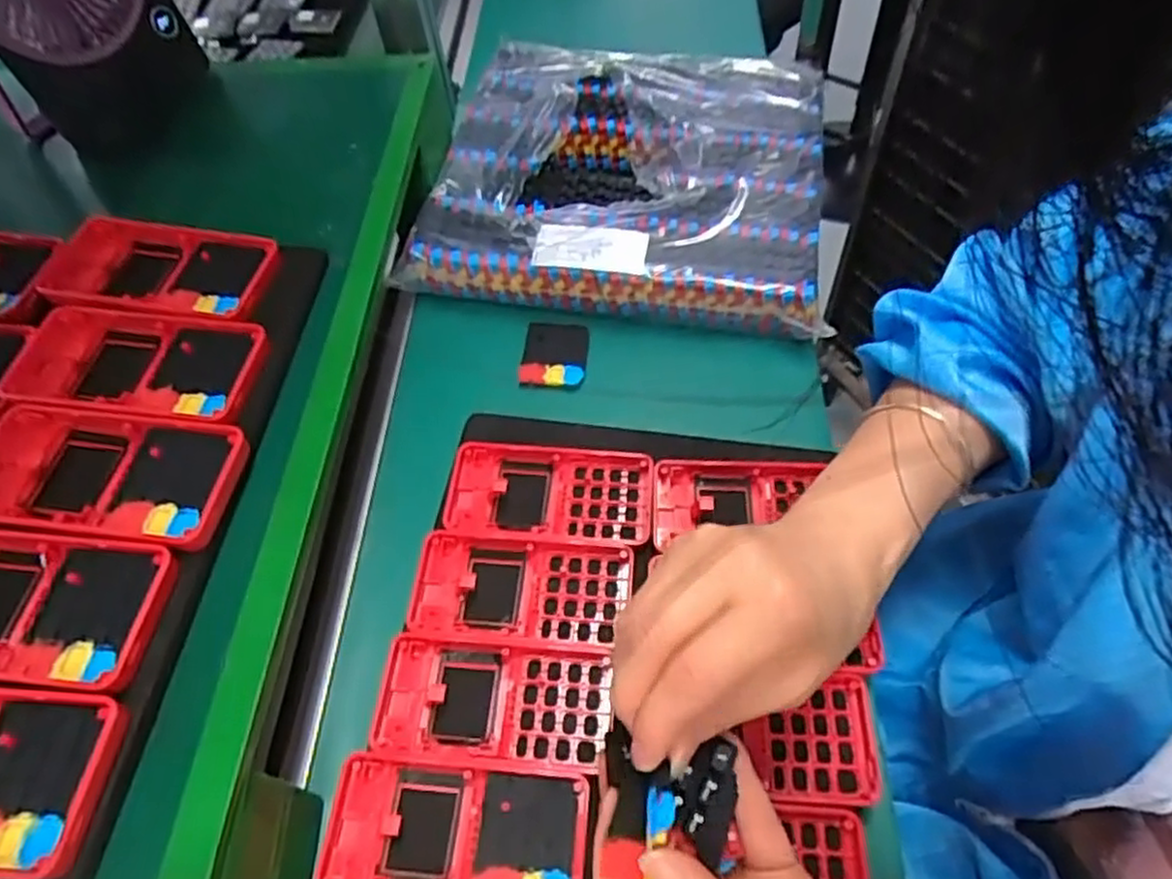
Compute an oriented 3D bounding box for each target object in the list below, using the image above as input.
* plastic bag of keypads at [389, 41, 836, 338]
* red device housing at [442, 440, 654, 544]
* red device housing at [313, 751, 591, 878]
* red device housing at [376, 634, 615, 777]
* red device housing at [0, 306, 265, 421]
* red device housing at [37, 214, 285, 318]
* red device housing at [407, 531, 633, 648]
[{"bbox_3d":[0.035,-0.220,0.582,0.296,0.056,0.276,8,59,9],"label":"plastic bag of keypads"},{"bbox_3d":[-0.023,0.036,0.448,0.124,0.022,0.061,3,58,5],"label":"red device housing"},{"bbox_3d":[-0.062,0.188,0.348,0.124,0.018,0.061,3,58,6],"label":"red device housing"},{"bbox_3d":[-0.049,0.136,0.379,0.119,0.013,0.059,4,58,6],"label":"red device housing"},{"bbox_3d":[-0.237,-0.039,0.379,0.129,0.012,0.062,5,58,7],"label":"red device housing"},{"bbox_3d":[-0.245,-0.098,0.418,0.141,0.012,0.064,8,59,9],"label":"red device housing"},{"bbox_3d":[-0.037,0.085,0.412,0.120,0.012,0.060,3,58,6],"label":"red device housing"}]

